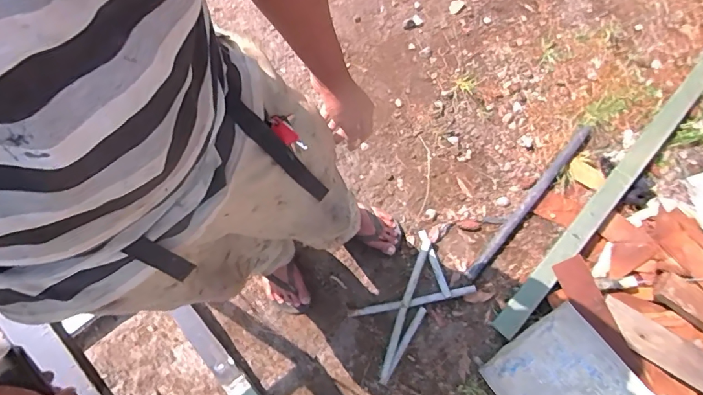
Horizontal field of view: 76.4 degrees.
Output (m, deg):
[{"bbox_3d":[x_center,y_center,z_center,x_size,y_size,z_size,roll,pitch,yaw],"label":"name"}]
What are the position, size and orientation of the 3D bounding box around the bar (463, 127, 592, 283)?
[{"bbox_3d":[0.510,0.005,1.262,0.040,0.018,0.560,39,81,10],"label":"bar"}]

